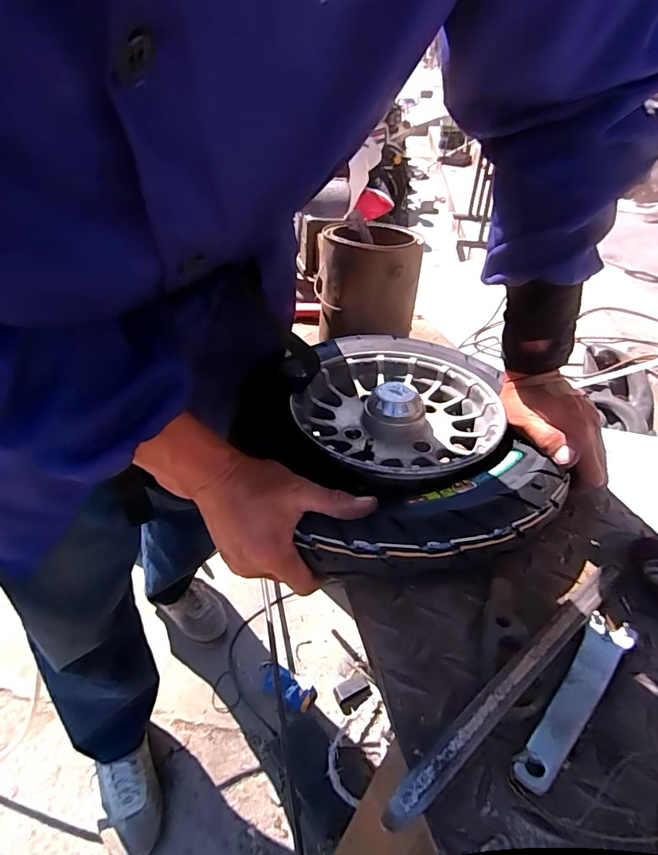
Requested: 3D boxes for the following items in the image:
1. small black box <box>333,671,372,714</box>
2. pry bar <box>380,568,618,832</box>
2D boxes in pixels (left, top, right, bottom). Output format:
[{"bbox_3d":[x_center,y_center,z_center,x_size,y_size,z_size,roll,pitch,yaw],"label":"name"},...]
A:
[{"bbox_3d":[0.051,0.568,0.948,0.069,0.024,0.061,-17,44,-21],"label":"small black box"},{"bbox_3d":[0.137,0.169,0.311,0.264,0.017,0.015,-24,47,-31],"label":"pry bar"}]

